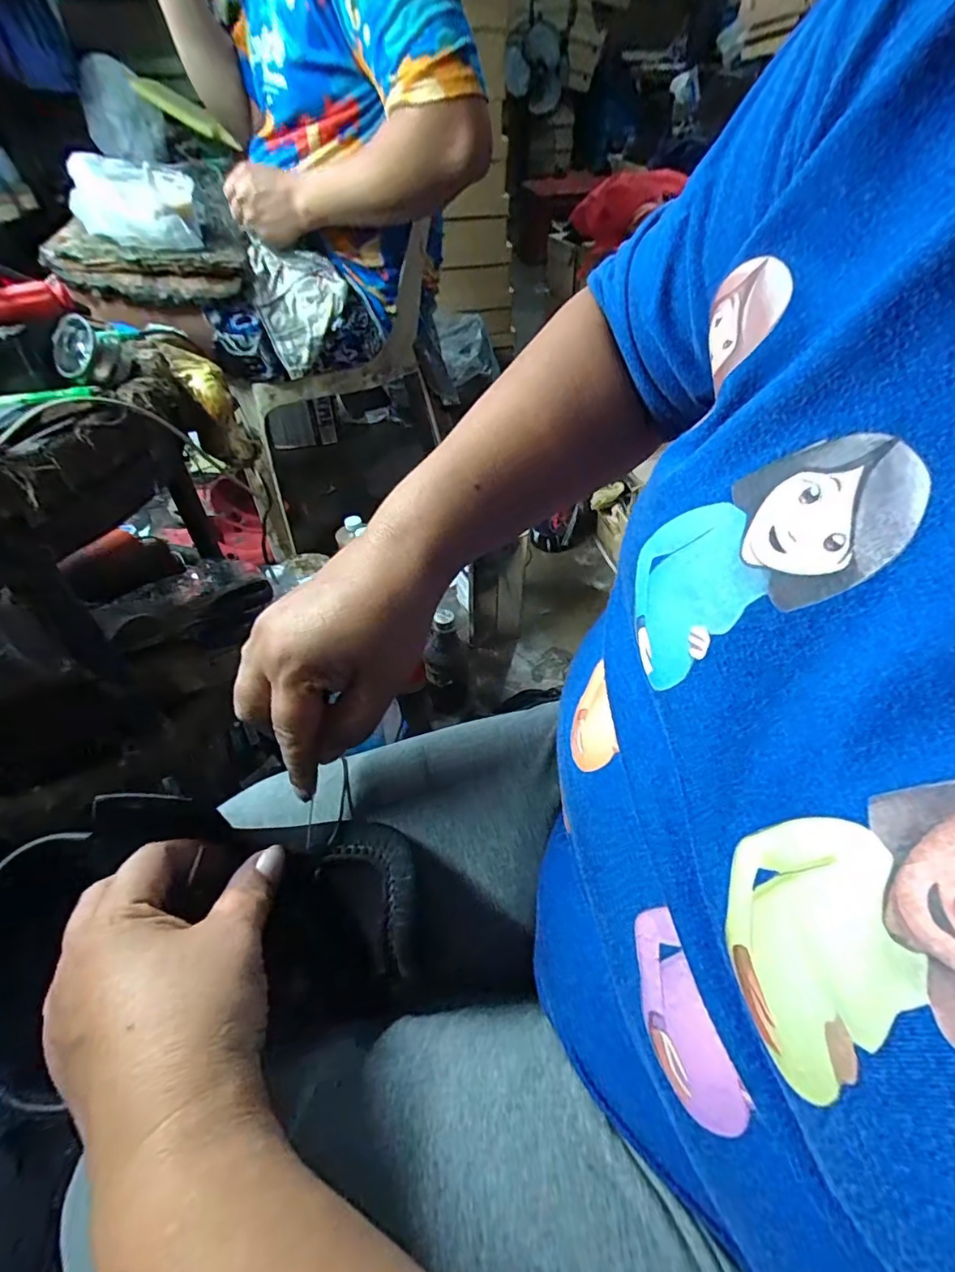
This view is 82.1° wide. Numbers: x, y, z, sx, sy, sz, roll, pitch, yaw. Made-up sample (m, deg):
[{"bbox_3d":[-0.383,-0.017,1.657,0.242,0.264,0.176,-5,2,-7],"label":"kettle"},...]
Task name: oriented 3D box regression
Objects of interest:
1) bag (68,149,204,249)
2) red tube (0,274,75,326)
[{"bbox_3d":[-0.462,-0.589,0.740,0.148,0.091,0.099,-19,49,-17],"label":"bag"},{"bbox_3d":[-0.358,-0.249,0.411,0.090,0.023,0.019,-20,49,-18],"label":"red tube"}]

